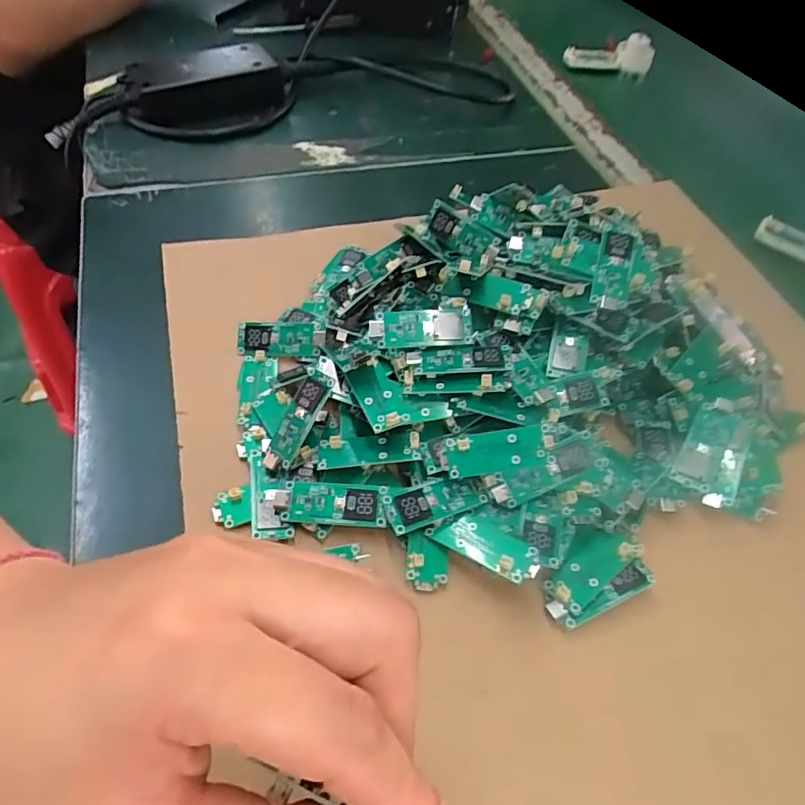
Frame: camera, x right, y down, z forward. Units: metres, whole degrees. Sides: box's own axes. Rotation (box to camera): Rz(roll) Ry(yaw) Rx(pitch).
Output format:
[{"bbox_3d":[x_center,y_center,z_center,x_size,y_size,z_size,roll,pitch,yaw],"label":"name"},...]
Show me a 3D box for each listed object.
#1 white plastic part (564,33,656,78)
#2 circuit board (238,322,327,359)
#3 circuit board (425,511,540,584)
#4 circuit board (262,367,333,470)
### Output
[{"bbox_3d":[0.220,-0.375,0.596,0.095,0.038,0.026,9,55,-1],"label":"white plastic part"},{"bbox_3d":[-0.069,-0.035,0.312,0.047,0.006,0.020,4,92,2],"label":"circuit board"},{"bbox_3d":[0.037,0.063,0.245,0.047,0.009,0.019,19,58,32],"label":"circuit board"},{"bbox_3d":[-0.051,0.009,0.268,0.017,0.007,0.051,29,91,18],"label":"circuit board"}]

